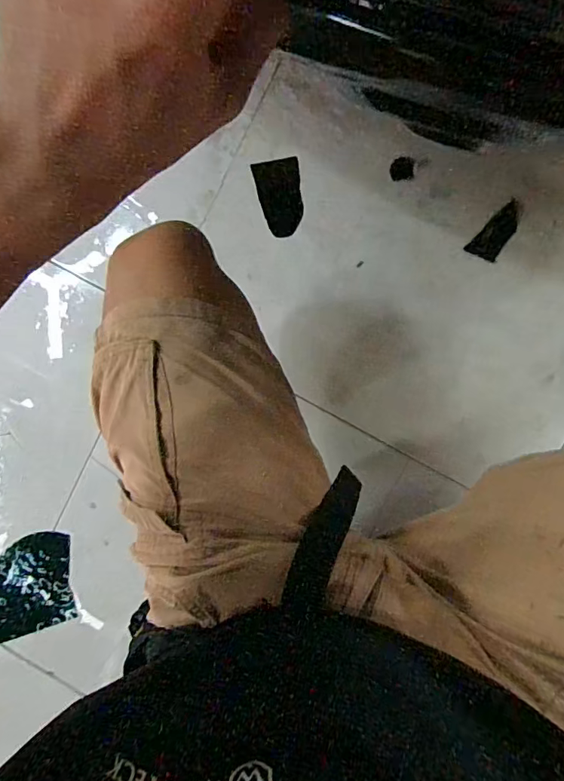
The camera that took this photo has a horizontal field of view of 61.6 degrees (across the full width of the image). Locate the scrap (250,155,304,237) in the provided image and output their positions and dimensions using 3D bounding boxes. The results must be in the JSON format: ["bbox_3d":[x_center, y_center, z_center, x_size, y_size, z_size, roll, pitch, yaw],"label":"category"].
[{"bbox_3d":[-0.001,-0.278,0.684,0.062,0.004,0.105,-10,96,2],"label":"scrap"}]

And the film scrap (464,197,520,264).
[{"bbox_3d":[0.296,-0.215,0.643,0.041,0.018,0.084,42,98,2],"label":"film scrap"}]

